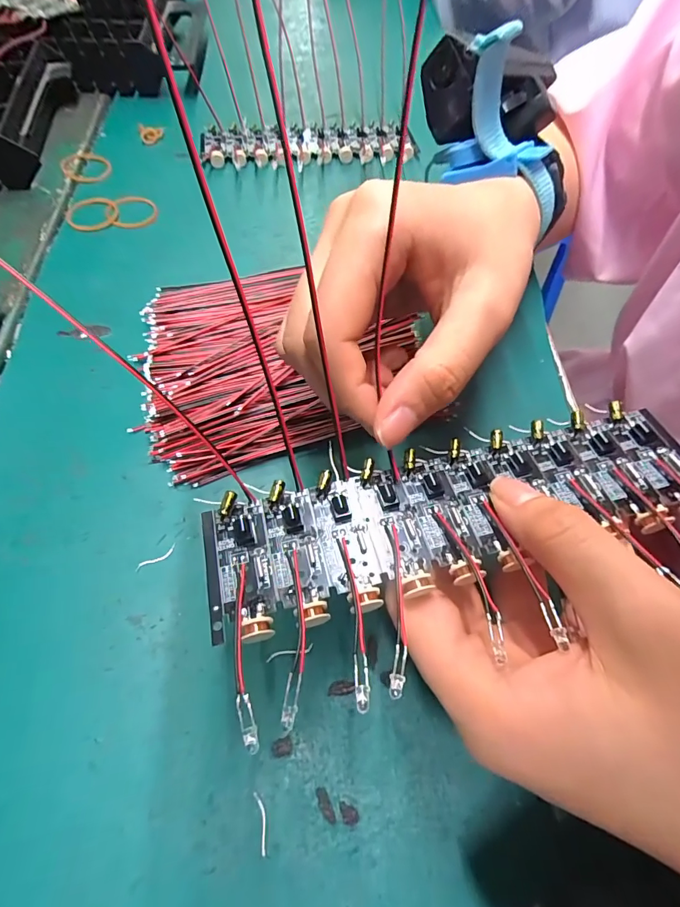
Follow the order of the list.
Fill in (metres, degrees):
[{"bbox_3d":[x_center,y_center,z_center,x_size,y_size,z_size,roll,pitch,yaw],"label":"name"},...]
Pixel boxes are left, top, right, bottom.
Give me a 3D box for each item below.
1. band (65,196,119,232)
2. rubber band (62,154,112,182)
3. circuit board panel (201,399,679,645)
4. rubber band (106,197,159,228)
[{"bbox_3d":[-0.161,-0.157,0.279,0.031,0.004,0.037,-28,65,-14],"label":"band"},{"bbox_3d":[-0.179,-0.202,0.304,0.031,0.005,0.033,0,62,0],"label":"rubber band"},{"bbox_3d":[0.039,0.017,0.139,0.161,0.010,0.045,-14,64,-8],"label":"circuit board panel"},{"bbox_3d":[-0.136,-0.159,0.282,0.032,0.004,0.033,0,62,0],"label":"rubber band"}]

